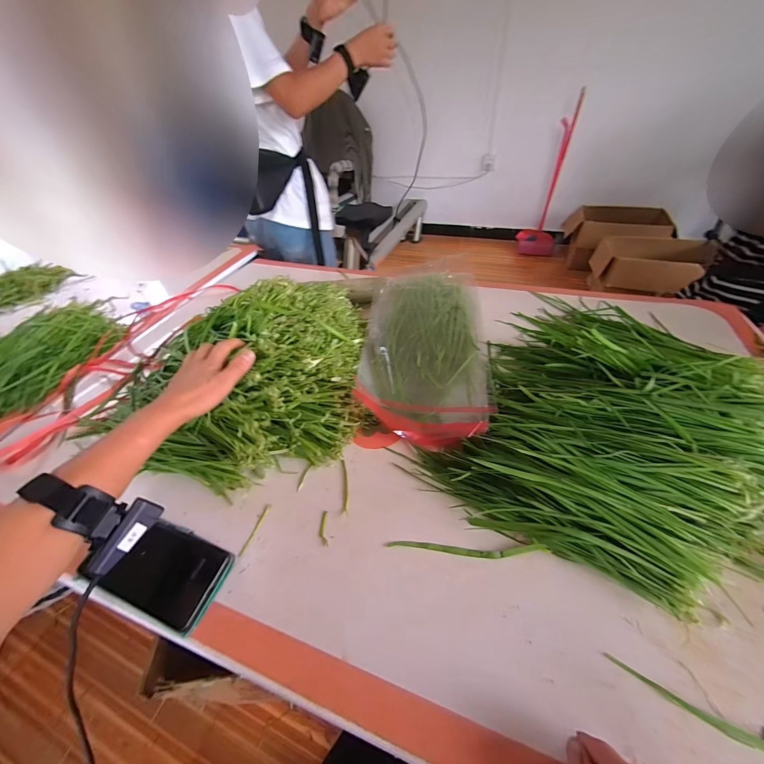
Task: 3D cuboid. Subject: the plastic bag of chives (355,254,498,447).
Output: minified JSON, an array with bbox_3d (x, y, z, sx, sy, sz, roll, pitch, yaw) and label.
[{"bbox_3d":[0.072,-0.068,0.573,0.205,0.076,0.399,6,46,11],"label":"plastic bag of chives"}]

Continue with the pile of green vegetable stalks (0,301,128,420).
[{"bbox_3d":[-0.660,-0.043,0.603,0.177,0.054,0.307,20,50,23],"label":"pile of green vegetable stalks"}]

